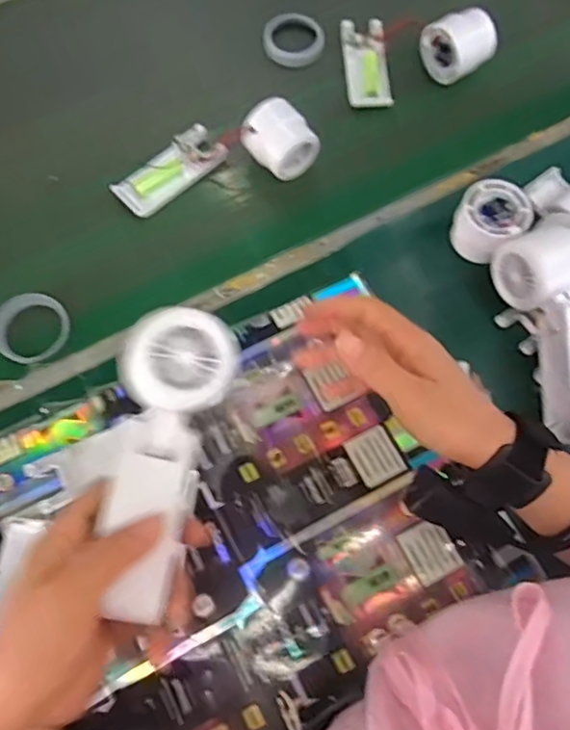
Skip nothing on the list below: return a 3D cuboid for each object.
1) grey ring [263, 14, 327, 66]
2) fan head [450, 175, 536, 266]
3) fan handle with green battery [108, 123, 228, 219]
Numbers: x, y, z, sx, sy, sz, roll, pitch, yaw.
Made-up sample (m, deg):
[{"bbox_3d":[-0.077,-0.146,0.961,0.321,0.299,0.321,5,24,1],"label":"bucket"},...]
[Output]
[{"bbox_3d":[0.009,-0.337,0.602,0.064,0.017,0.054,1,71,-2],"label":"grey ring"},{"bbox_3d":[0.172,-0.120,0.492,0.051,0.050,0.055,1,71,-2],"label":"fan head"},{"bbox_3d":[-0.107,-0.180,0.540,0.105,0.023,0.042,-41,77,-14],"label":"fan handle with green battery"}]

